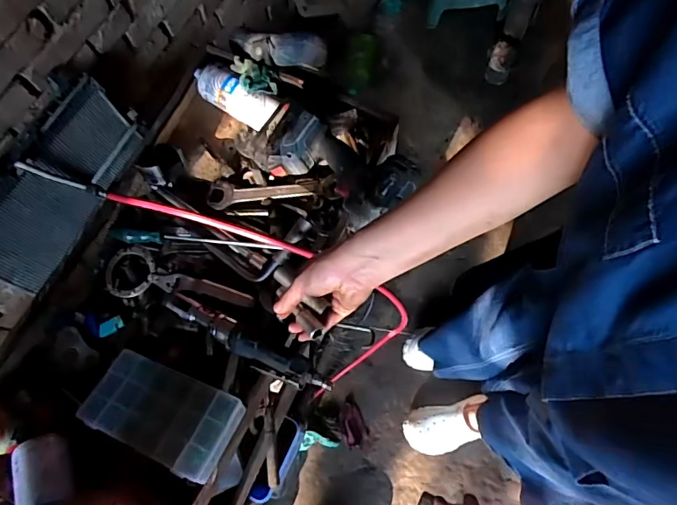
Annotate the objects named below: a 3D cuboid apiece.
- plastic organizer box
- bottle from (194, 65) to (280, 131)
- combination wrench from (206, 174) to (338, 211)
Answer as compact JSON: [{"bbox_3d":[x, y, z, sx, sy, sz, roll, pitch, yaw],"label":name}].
[{"bbox_3d":[-0.232,0.206,0.635,0.199,0.046,0.104,20,73,9],"label":"plastic organizer box"},{"bbox_3d":[-0.172,-0.260,0.805,0.162,0.054,0.054,32,75,12],"label":"bottle"},{"bbox_3d":[-0.109,-0.098,0.785,0.207,0.018,0.052,-1,71,2],"label":"combination wrench"}]

